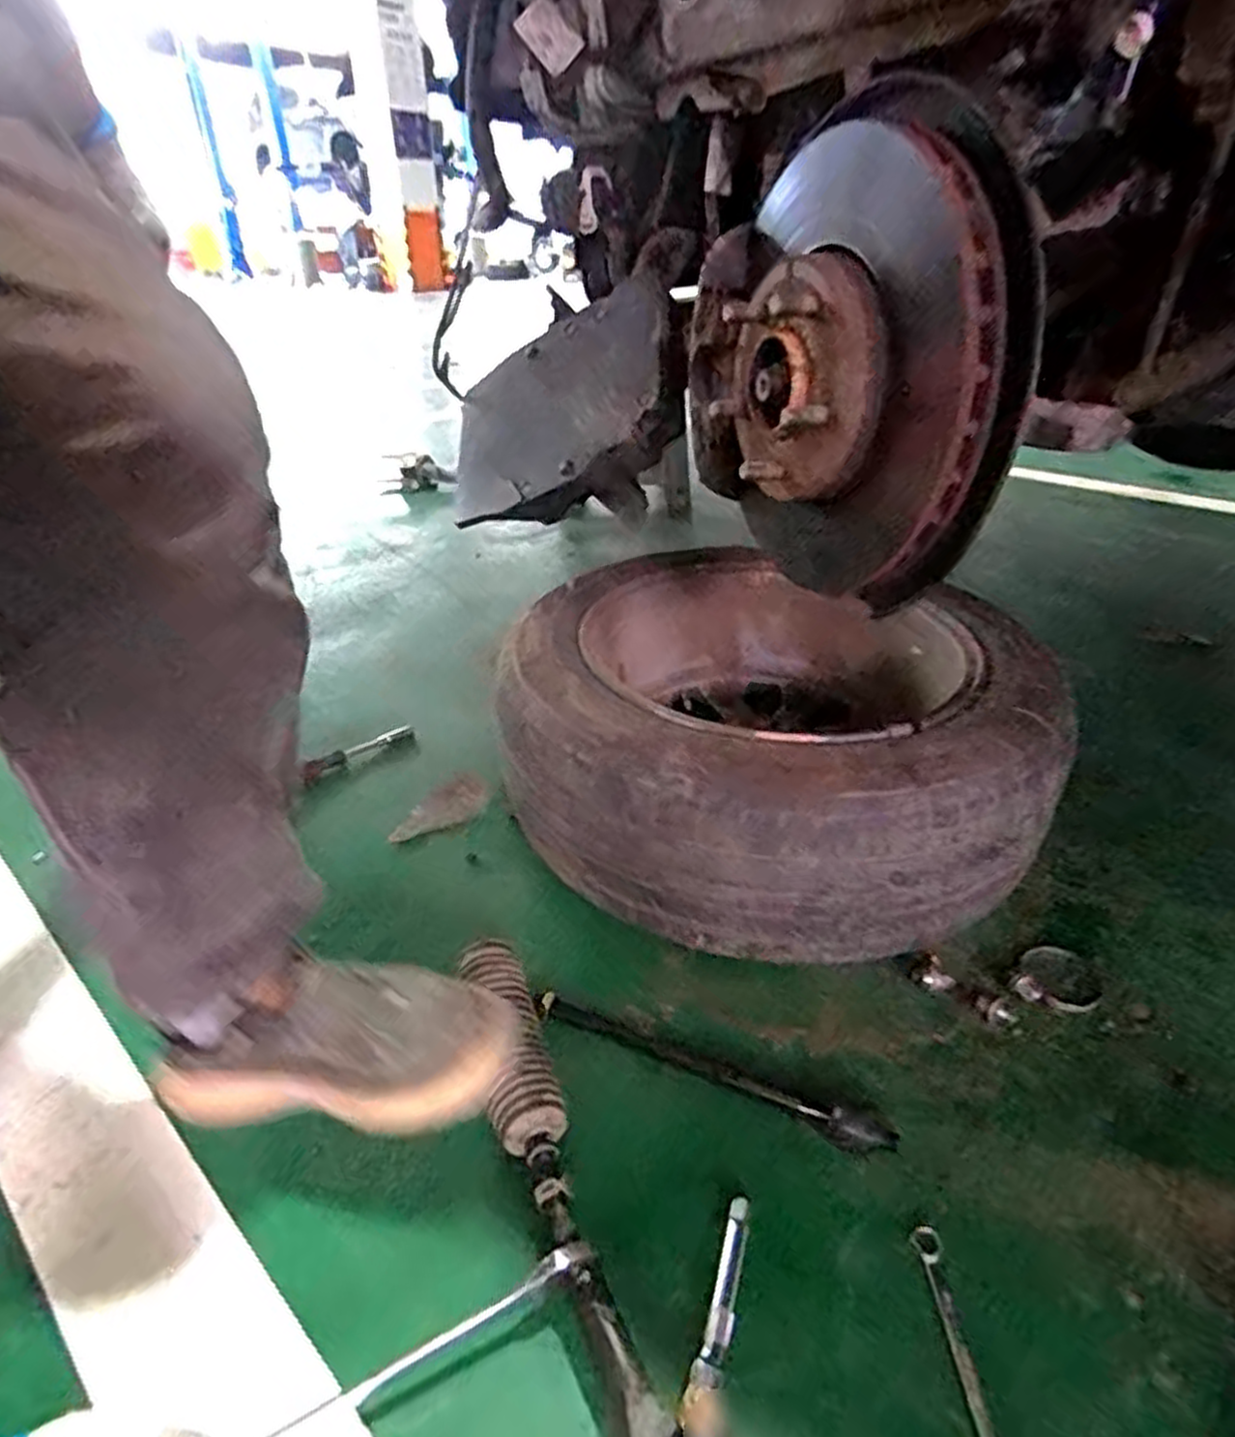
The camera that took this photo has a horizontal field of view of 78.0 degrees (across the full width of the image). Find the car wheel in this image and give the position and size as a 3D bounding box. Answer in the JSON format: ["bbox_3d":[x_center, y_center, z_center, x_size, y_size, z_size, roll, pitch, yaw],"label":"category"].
[{"bbox_3d":[0.169,0.009,0.843,0.538,0.184,0.515,0,32,0],"label":"car wheel"}]

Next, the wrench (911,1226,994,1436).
[{"bbox_3d":[0.207,0.390,0.448,0.023,0.004,0.165,-2,32,-1],"label":"wrench"}]

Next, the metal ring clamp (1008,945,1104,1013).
[{"bbox_3d":[0.397,0.233,0.684,0.067,0.011,0.087,24,40,34],"label":"metal ring clamp"}]

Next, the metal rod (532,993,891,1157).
[{"bbox_3d":[0.069,0.279,0.615,0.294,0.021,0.031,13,35,22],"label":"metal rod"}]

